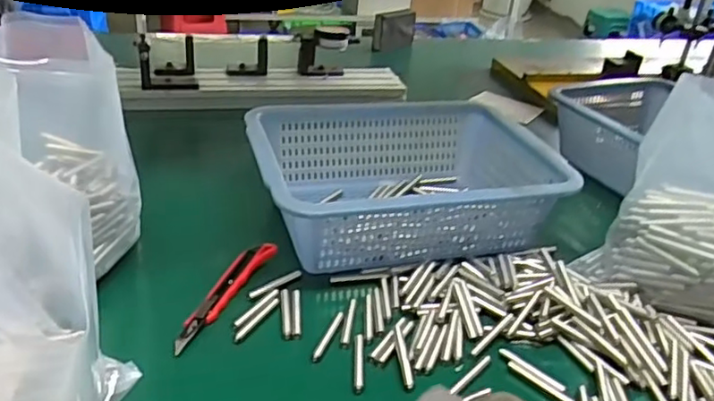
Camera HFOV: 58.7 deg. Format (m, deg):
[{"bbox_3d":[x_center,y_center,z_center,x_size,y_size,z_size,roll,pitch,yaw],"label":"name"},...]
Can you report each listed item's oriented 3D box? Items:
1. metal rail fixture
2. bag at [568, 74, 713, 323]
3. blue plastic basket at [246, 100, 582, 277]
[{"bbox_3d":[-0.138,-0.202,0.983,0.441,0.102,0.102,-5,31,-19],"label":"metal rail fixture"},{"bbox_3d":[0.308,-0.005,0.576,0.143,0.190,0.129,22,33,29],"label":"bag"},{"bbox_3d":[0.042,-0.020,0.672,0.298,0.096,0.235,-3,29,-15],"label":"blue plastic basket"}]

